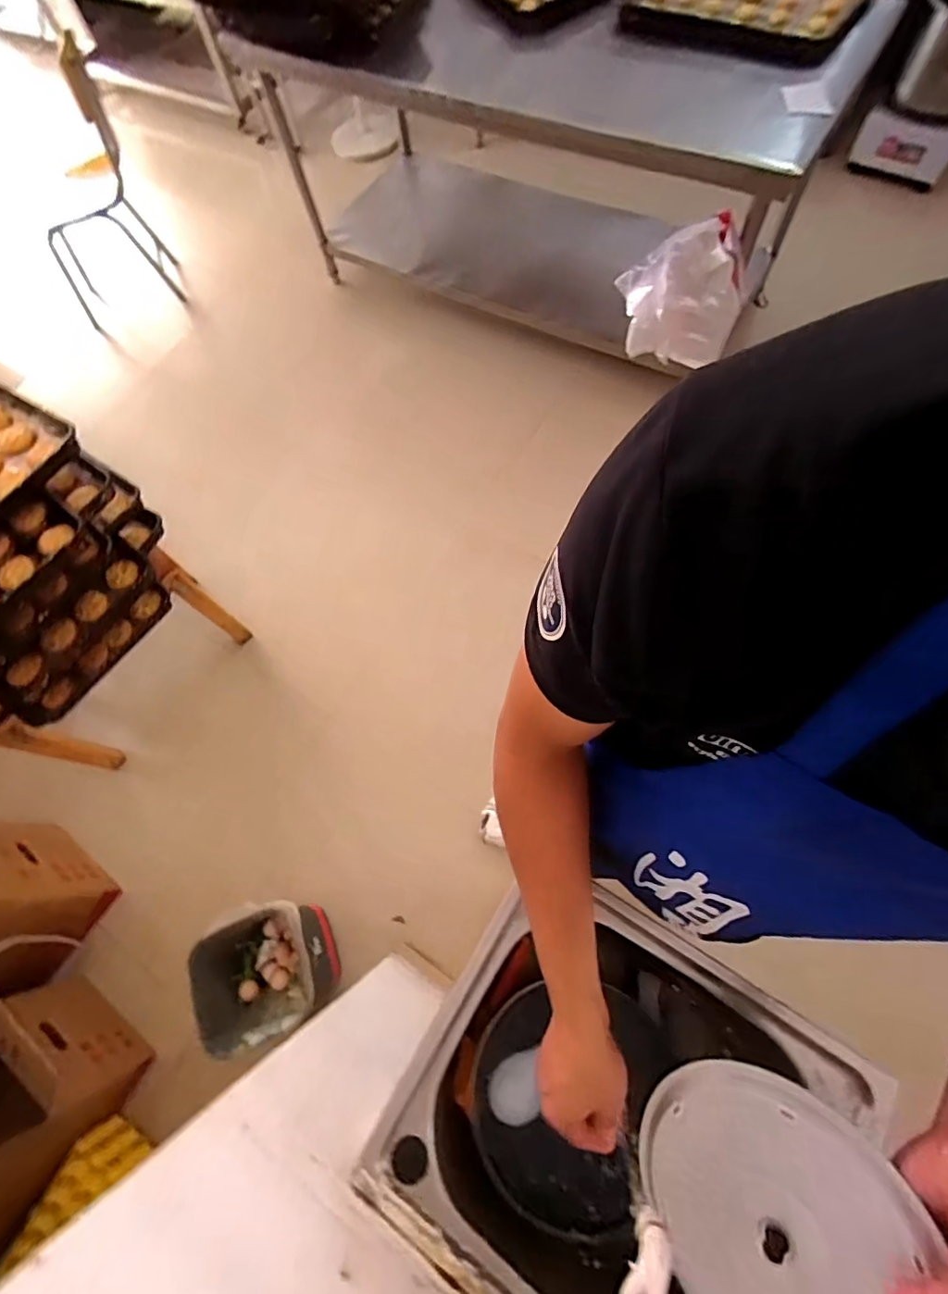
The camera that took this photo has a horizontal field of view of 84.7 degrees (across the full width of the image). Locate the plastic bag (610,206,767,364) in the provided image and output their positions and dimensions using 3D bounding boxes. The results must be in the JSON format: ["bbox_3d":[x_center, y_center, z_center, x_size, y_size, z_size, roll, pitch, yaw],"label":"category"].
[{"bbox_3d":[0.588,-0.984,1.479,0.342,0.334,0.150,12,70,8],"label":"plastic bag"}]

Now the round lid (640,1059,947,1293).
[{"bbox_3d":[0.233,0.445,0.396,0.190,0.014,0.205,-28,63,30],"label":"round lid"}]

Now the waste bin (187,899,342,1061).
[{"bbox_3d":[-0.467,0.721,1.176,0.235,0.279,0.261,-24,69,-6],"label":"waste bin"}]

